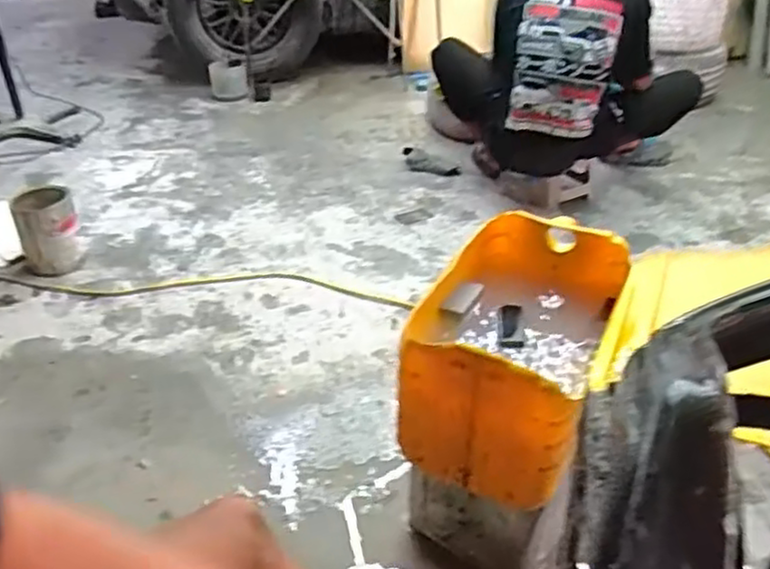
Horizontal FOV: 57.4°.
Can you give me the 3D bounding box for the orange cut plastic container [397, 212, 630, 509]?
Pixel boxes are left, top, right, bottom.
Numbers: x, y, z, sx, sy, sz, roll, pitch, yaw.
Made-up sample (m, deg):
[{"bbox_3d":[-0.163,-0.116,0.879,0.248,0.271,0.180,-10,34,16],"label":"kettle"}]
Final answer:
[{"bbox_3d":[0.190,0.083,1.026,0.245,0.196,0.392,15,38,21],"label":"orange cut plastic container"}]

